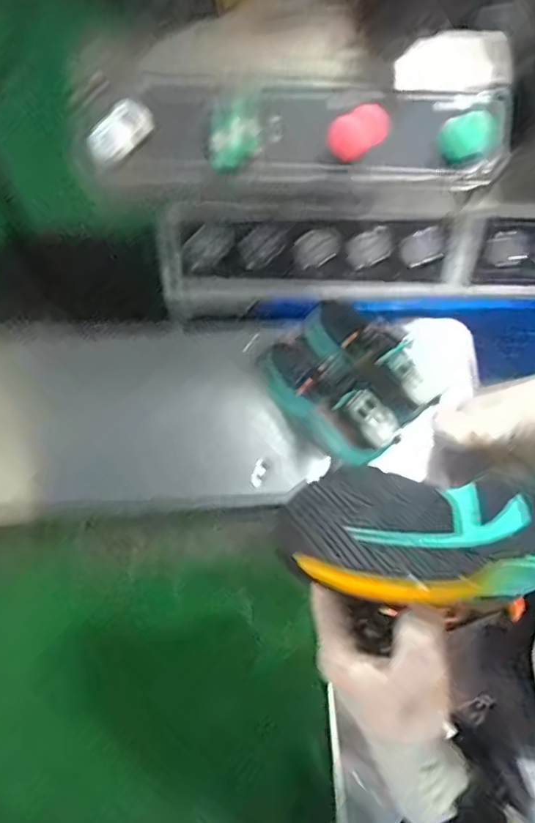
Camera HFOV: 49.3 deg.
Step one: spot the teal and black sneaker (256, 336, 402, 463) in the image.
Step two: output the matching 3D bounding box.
[{"bbox_3d":[0.069,-0.018,0.740,0.086,0.118,0.203,-38,77,-13],"label":"teal and black sneaker"}]

